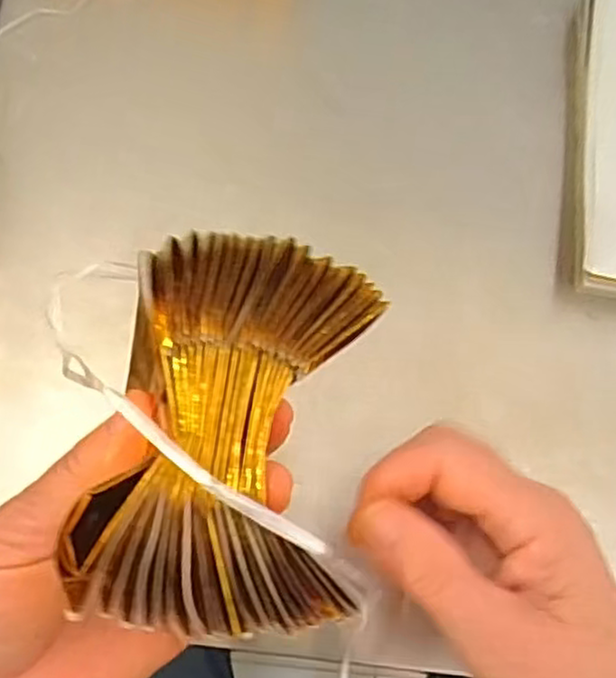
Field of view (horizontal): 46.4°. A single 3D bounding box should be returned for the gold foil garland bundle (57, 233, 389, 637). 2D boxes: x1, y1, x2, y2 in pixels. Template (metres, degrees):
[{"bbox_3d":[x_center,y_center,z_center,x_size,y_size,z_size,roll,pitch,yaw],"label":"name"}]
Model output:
[{"bbox_3d":[-0.026,0.030,0.222,0.075,0.050,0.106,13,82,-12],"label":"gold foil garland bundle"}]

